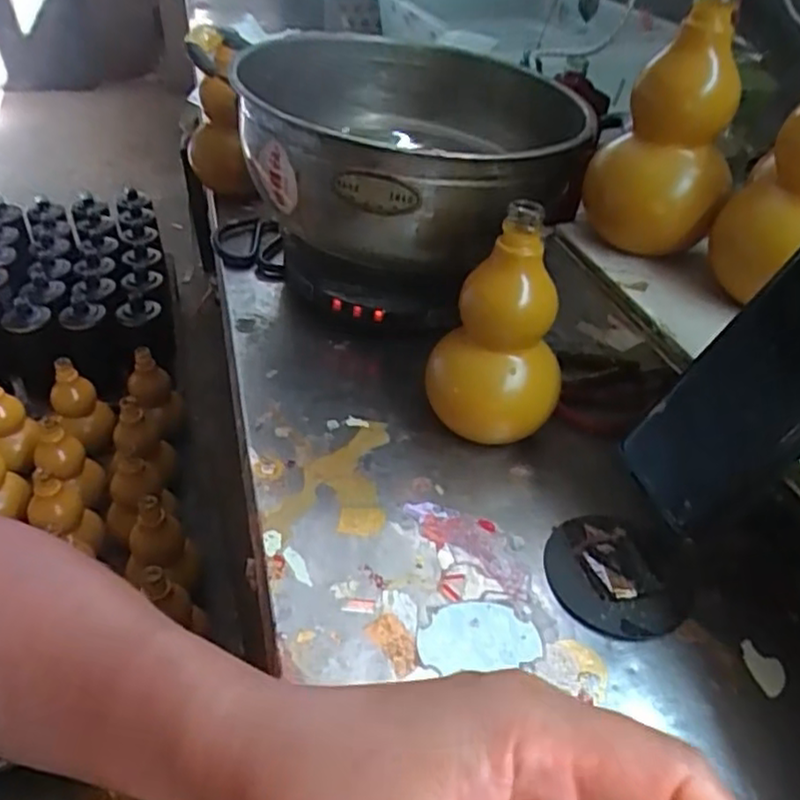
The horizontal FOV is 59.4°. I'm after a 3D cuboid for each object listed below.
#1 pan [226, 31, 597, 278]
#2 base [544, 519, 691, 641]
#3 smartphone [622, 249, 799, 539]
[{"bbox_3d":[0.010,-0.246,0.682,0.308,0.132,0.360,6,39,4],"label":"pan"},{"bbox_3d":[0.140,0.109,0.450,0.089,0.013,0.093,4,38,-3],"label":"base"},{"bbox_3d":[0.194,-0.006,0.386,0.012,0.165,0.078,13,36,-33],"label":"smartphone"}]

